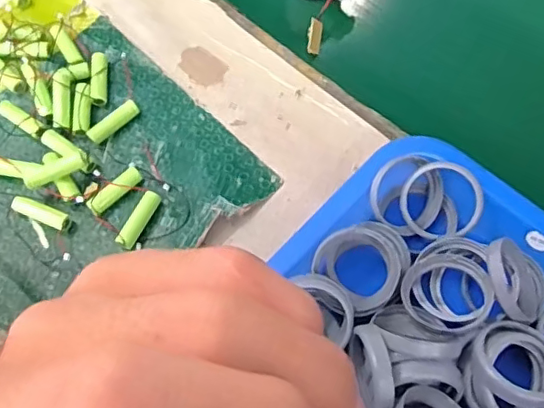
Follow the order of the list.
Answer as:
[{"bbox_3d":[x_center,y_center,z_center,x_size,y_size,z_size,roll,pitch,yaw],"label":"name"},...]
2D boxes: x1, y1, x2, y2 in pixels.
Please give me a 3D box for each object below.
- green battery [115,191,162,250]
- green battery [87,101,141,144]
[{"bbox_3d":[-0.106,0.013,0.461,0.013,0.013,0.049,27,70,13],"label":"green battery"},{"bbox_3d":[-0.138,-0.071,0.500,0.049,0.012,0.014,-40,71,-15],"label":"green battery"}]

